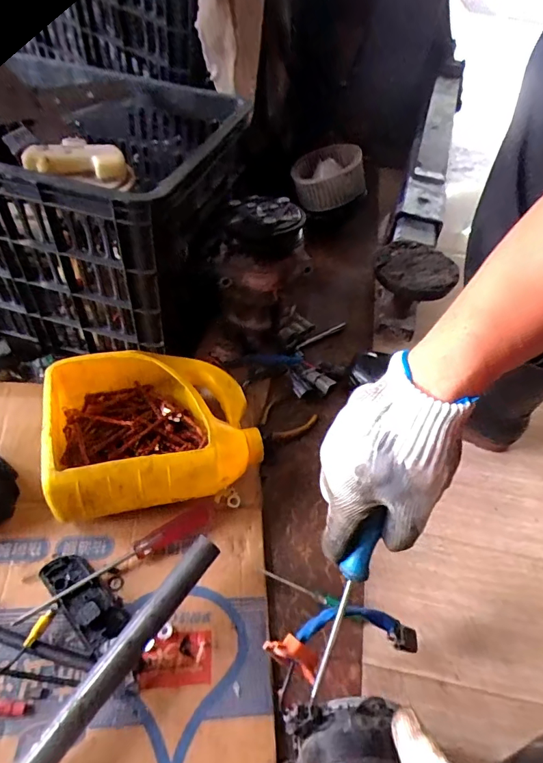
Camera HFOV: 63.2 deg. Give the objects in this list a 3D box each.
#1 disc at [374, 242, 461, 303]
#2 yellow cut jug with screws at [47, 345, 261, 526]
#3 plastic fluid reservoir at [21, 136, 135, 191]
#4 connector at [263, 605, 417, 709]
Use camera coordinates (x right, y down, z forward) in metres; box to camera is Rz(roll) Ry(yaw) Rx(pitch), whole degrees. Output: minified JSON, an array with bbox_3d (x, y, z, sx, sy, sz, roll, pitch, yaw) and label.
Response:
[{"bbox_3d":[0.215,-0.169,0.666,0.121,0.027,0.121,4,48,-4],"label":"disc"},{"bbox_3d":[-0.135,0.044,0.503,0.220,0.095,0.182,-12,54,-14],"label":"yellow cut jug with screws"},{"bbox_3d":[-0.212,-0.242,0.491,0.106,0.031,0.053,-2,49,-9],"label":"plastic fluid reservoir"},{"bbox_3d":[0.068,0.223,0.376,0.156,0.034,0.052,11,47,-31],"label":"connector"}]

